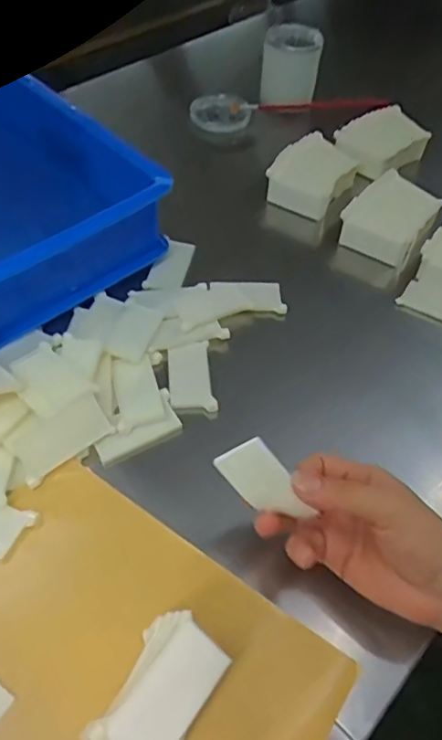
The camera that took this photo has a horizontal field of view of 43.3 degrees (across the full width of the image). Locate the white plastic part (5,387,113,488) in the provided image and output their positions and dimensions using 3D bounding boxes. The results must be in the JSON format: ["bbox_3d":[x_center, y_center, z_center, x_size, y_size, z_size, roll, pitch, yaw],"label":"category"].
[{"bbox_3d":[-0.124,0.052,0.436,0.074,0.007,0.041,-34,79,-16],"label":"white plastic part"}]

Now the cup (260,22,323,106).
[{"bbox_3d":[0.100,-0.445,0.807,0.079,0.083,0.099,5,53,0],"label":"cup"}]

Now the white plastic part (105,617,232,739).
[{"bbox_3d":[-0.026,0.169,0.291,0.033,0.011,0.068,34,58,19],"label":"white plastic part"}]

